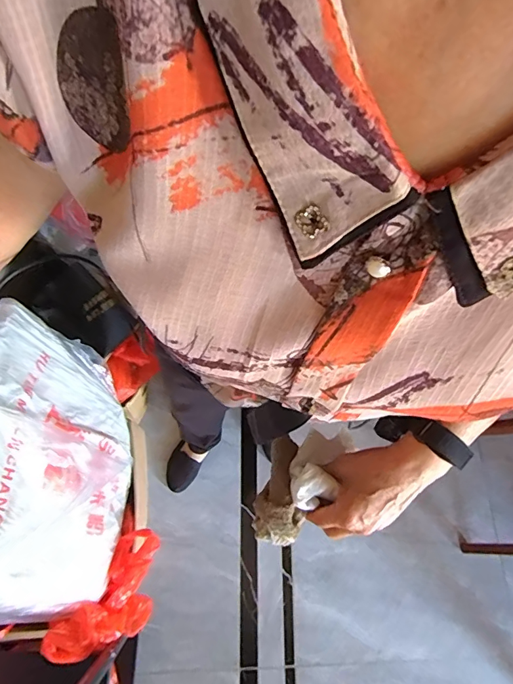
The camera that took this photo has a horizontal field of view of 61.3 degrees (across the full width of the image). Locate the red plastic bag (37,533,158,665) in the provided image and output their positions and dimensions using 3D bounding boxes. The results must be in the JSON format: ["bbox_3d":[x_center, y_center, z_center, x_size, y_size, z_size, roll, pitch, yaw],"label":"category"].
[{"bbox_3d":[-0.269,0.483,0.805,0.130,0.258,0.126,31,107,11],"label":"red plastic bag"}]

